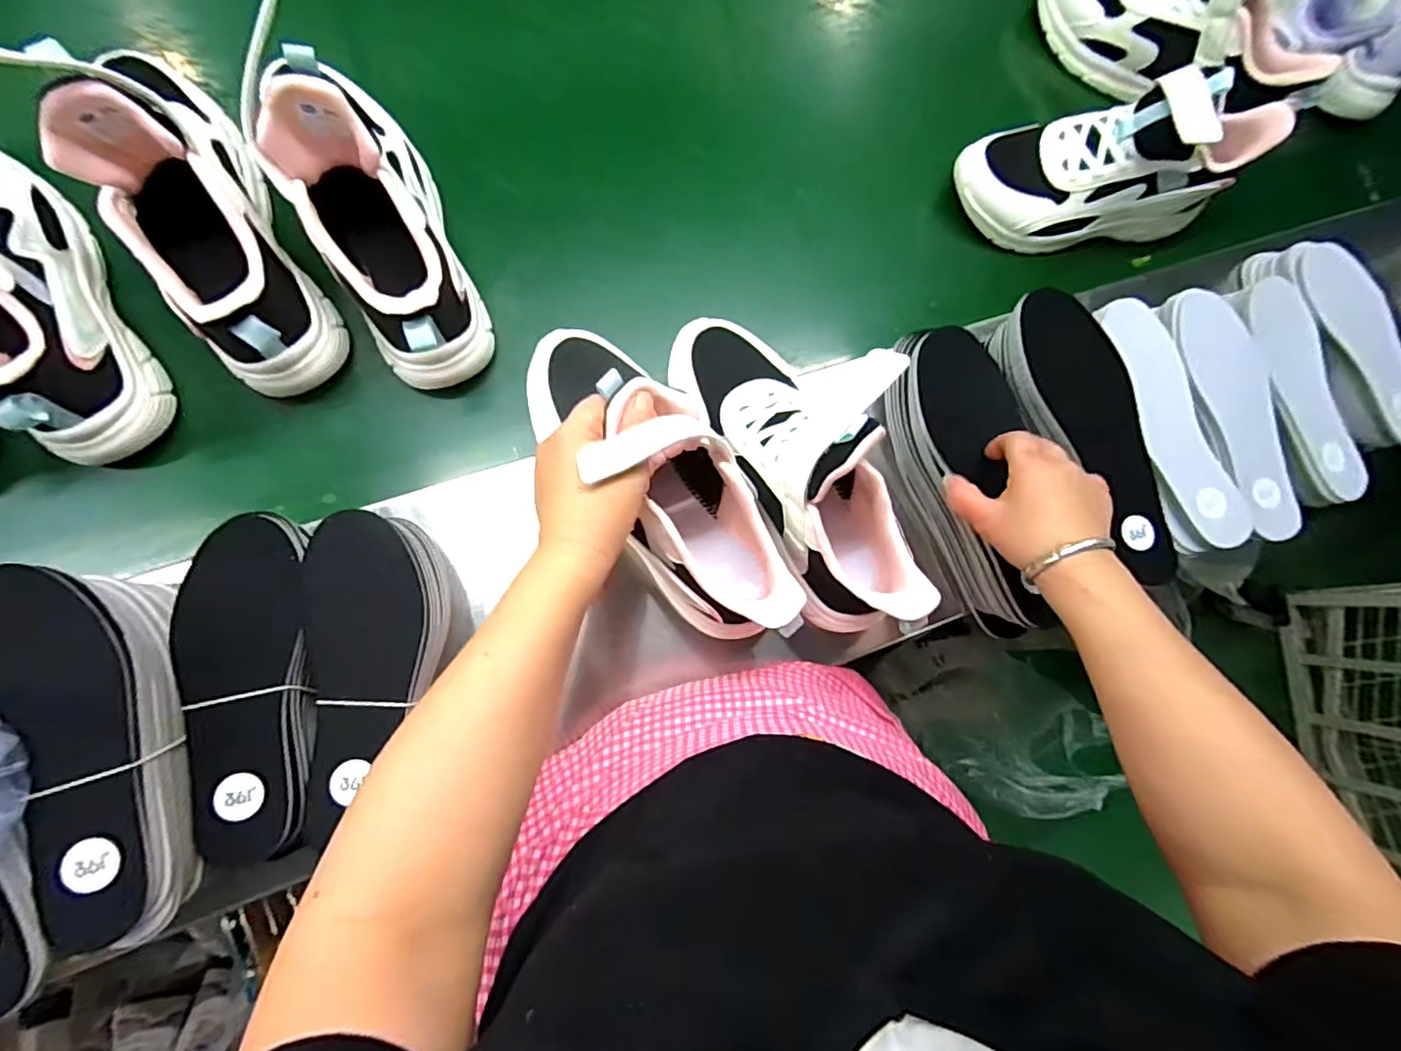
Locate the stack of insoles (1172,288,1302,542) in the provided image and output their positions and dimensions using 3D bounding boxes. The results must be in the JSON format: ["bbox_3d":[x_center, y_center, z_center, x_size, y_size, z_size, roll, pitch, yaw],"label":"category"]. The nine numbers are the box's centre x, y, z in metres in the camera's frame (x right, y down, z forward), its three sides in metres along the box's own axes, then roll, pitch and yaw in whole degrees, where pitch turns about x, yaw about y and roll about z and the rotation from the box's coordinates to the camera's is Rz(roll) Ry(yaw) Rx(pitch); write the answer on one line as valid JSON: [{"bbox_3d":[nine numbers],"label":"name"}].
[{"bbox_3d":[0.475,-0.100,0.515,0.068,0.024,0.221,-17,91,-8],"label":"stack of insoles"}]

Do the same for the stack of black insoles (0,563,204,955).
[{"bbox_3d":[-0.354,0.128,0.340,0.078,0.048,0.218,-16,91,-8],"label":"stack of black insoles"}]

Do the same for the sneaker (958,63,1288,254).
[{"bbox_3d":[0.372,-0.319,0.521,0.253,0.148,0.093,-4,89,-8],"label":"sneaker"}]

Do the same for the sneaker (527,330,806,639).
[{"bbox_3d":[-0.027,-0.031,0.393,0.079,0.119,0.253,-37,94,-7],"label":"sneaker"}]

